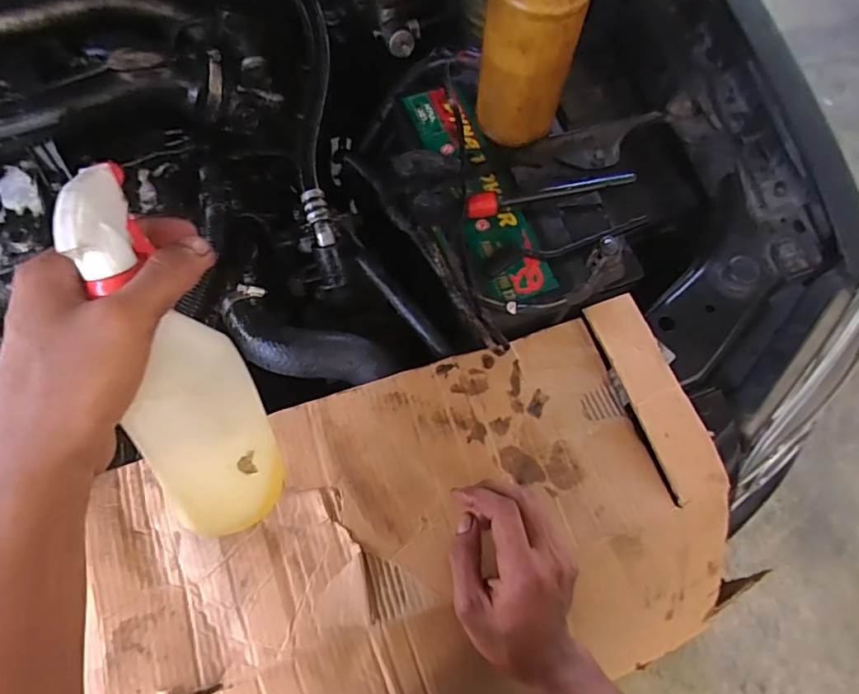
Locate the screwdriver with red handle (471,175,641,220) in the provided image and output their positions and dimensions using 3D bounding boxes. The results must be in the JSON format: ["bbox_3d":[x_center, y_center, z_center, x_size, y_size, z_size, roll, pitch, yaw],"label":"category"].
[{"bbox_3d":[0.121,-0.155,0.522,0.171,0.026,0.024,-15,69,-5],"label":"screwdriver with red handle"}]

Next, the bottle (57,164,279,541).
[{"bbox_3d":[-0.137,0.013,0.287,0.056,0.060,0.214,-19,111,-7],"label":"bottle"}]

